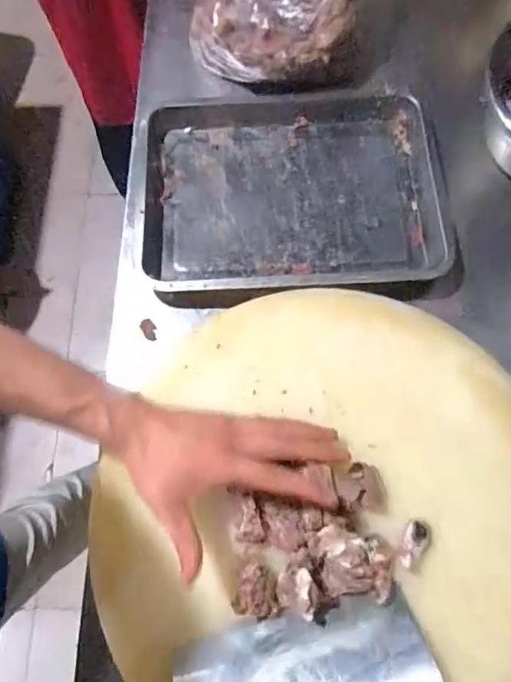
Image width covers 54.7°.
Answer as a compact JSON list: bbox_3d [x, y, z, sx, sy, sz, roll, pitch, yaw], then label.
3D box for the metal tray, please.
[{"bbox_3d":[0.047,-0.194,0.653,0.380,0.046,0.286,-4,72,0],"label":"metal tray"}]

